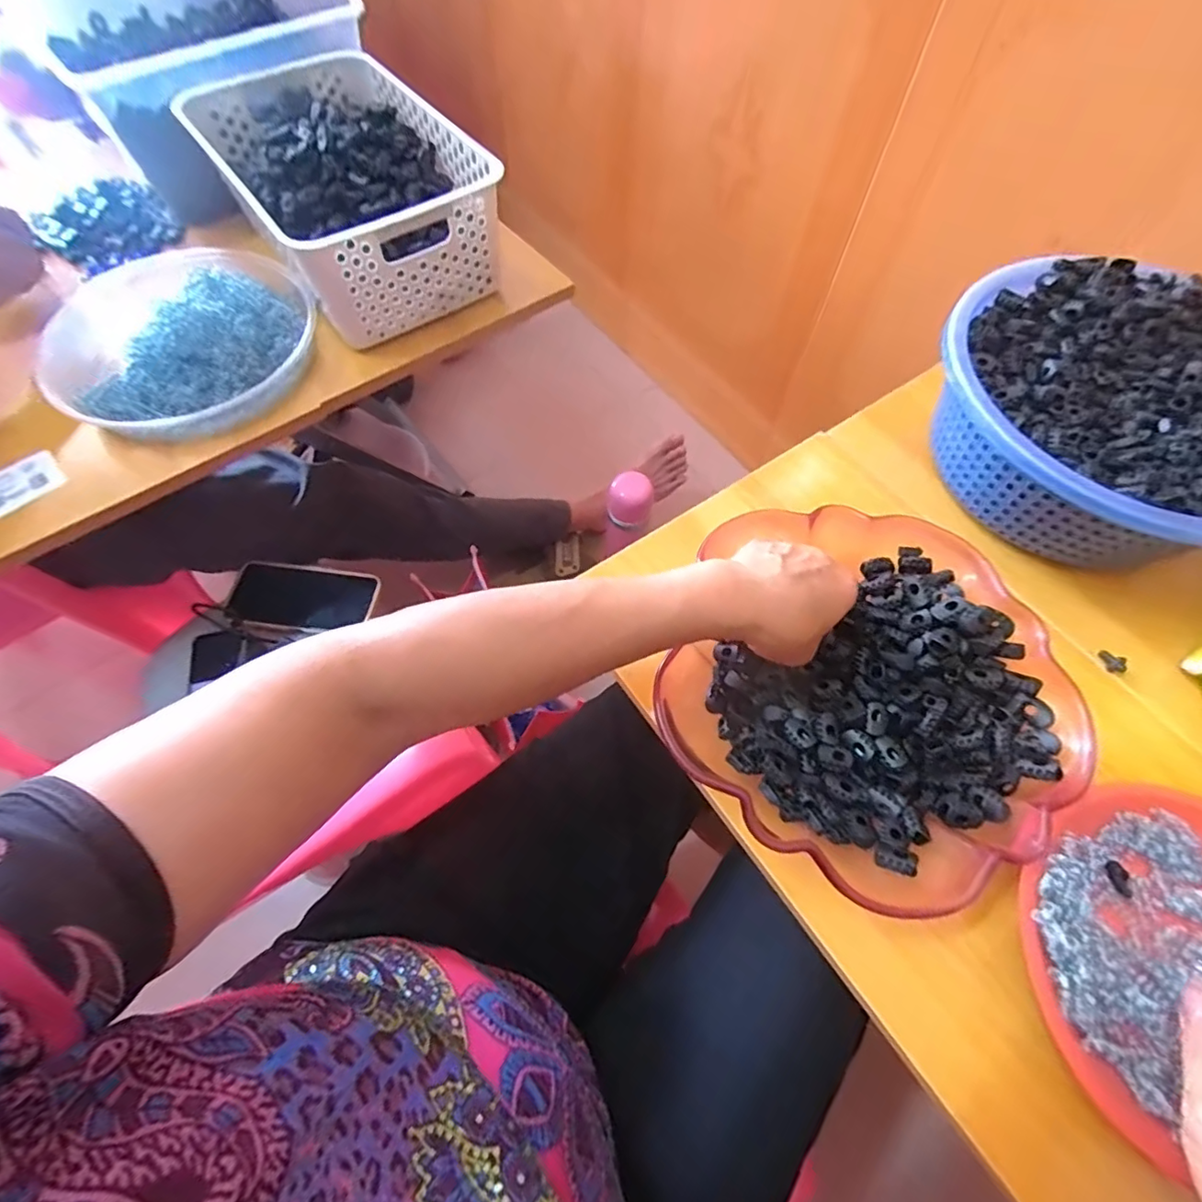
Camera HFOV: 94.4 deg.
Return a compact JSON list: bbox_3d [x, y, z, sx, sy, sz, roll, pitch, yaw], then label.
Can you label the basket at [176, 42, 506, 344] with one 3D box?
[{"bbox_3d":[-0.254,-0.413,0.564,0.206,0.107,0.306,-34,68,-16],"label":"basket"}]

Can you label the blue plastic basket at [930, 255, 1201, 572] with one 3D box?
[{"bbox_3d":[0.397,-0.145,0.438,0.252,0.093,0.269,-38,69,-18],"label":"blue plastic basket"}]

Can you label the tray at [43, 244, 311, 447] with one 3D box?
[{"bbox_3d":[-0.396,-0.254,0.515,0.231,0.079,0.226,0,63,0],"label":"tray"}]

